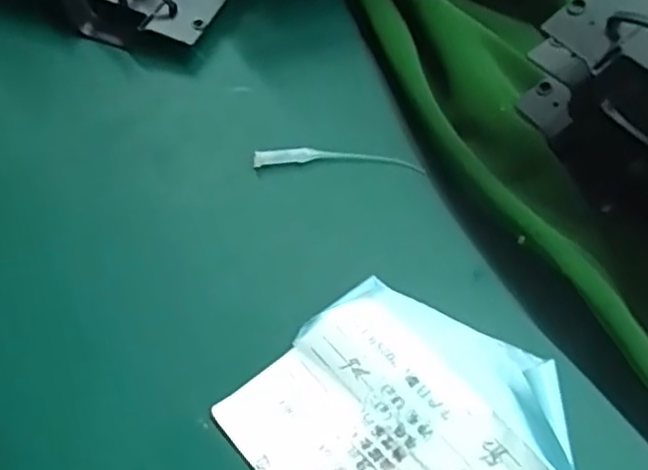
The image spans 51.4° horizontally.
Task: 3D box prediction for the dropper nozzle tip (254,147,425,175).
[{"bbox_3d":[0.007,-0.031,0.279,0.070,0.008,0.010,4,55,0],"label":"dropper nozzle tip"}]

